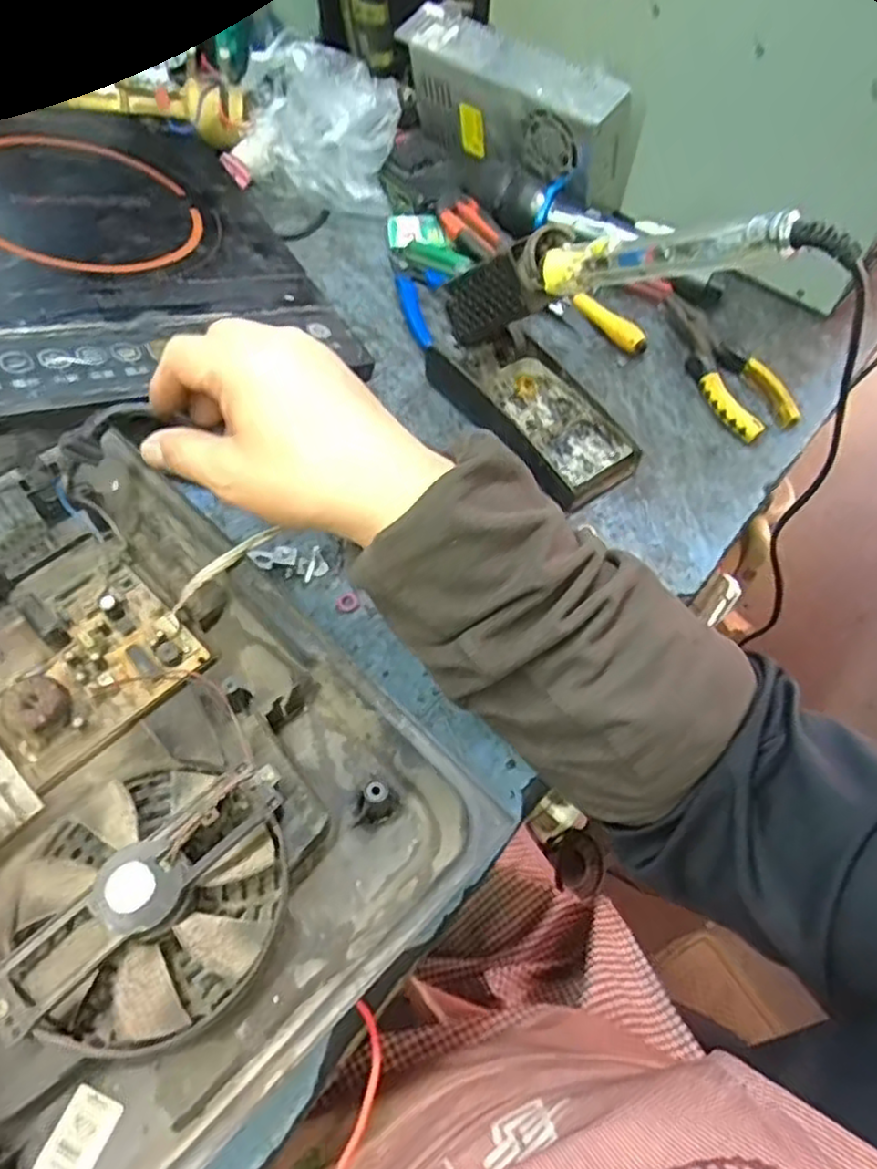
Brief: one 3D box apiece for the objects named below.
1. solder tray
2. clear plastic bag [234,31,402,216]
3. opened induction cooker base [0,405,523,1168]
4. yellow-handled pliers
[{"bbox_3d":[0.066,-0.126,0.512,0.076,0.032,0.159,-31,64,-21],"label":"solder tray"},{"bbox_3d":[-0.103,-0.395,0.615,0.134,0.113,0.065,17,58,7],"label":"clear plastic bag"},{"bbox_3d":[-0.178,0.098,0.349,0.333,0.044,0.274,40,63,20],"label":"opened induction cooker base"},{"bbox_3d":[0.218,-0.173,0.558,0.058,0.016,0.157,-12,59,-11],"label":"yellow-handled pliers"}]

